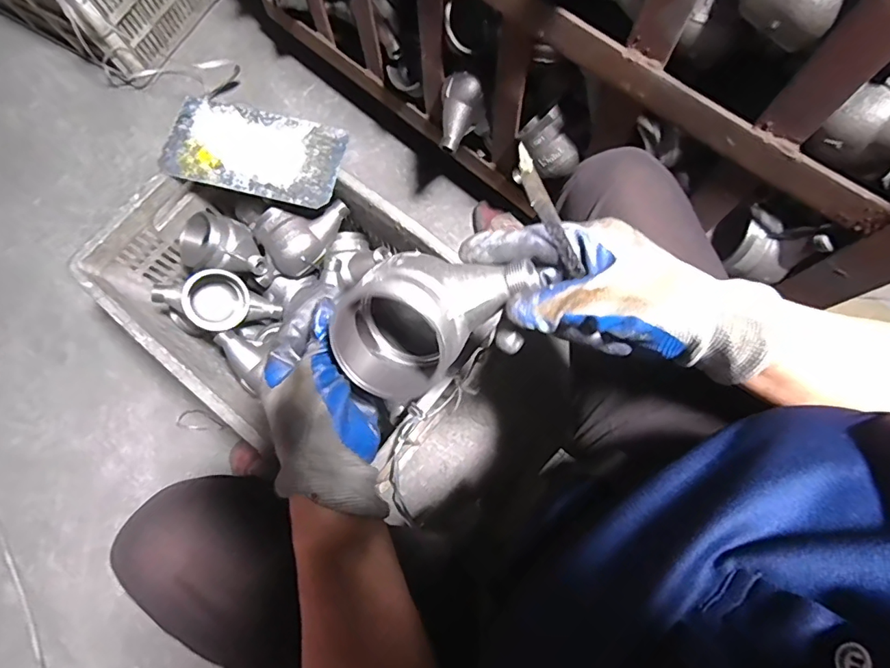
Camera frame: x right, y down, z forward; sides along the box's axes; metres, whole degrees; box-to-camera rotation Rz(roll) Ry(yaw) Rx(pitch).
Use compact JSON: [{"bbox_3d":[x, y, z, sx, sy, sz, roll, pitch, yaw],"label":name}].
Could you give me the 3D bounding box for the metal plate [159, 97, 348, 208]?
[{"bbox_3d":[-0.256,-0.247,0.651,0.233,0.006,0.124,14,77,4],"label":"metal plate"}]

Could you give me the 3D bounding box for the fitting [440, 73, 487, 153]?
[{"bbox_3d":[0.022,-0.318,0.698,0.055,0.102,0.065,-5,38,-43],"label":"fitting"}]

